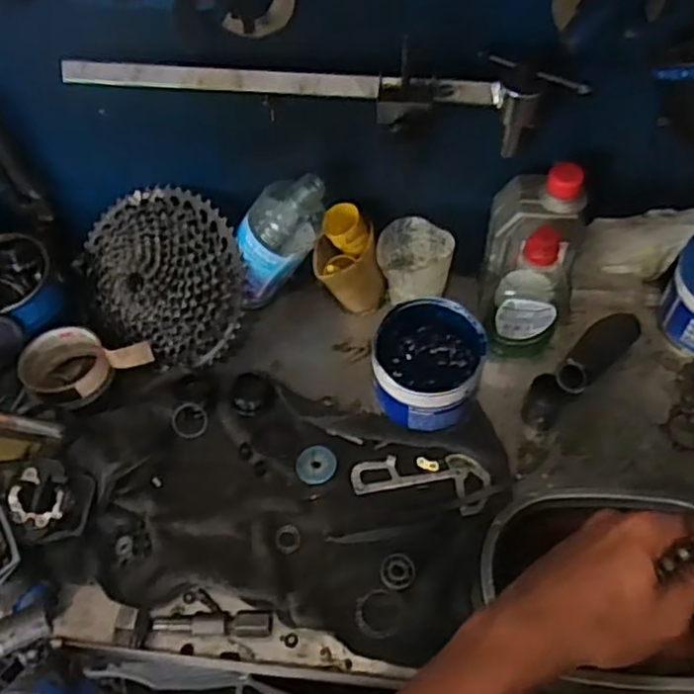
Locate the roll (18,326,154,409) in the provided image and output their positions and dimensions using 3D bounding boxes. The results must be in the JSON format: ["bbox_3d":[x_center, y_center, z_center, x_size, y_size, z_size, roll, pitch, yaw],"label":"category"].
[{"bbox_3d":[-0.273,0.013,0.704,0.092,0.035,0.112,37,66,26],"label":"roll"}]

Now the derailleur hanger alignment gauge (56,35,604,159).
[{"bbox_3d":[-0.026,-0.203,0.588,0.431,0.081,0.054,5,56,9],"label":"derailleur hanger alignment gauge"}]

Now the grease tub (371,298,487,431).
[{"bbox_3d":[0.078,0.018,0.651,0.095,0.092,0.104,-2,56,4],"label":"grease tub"}]

